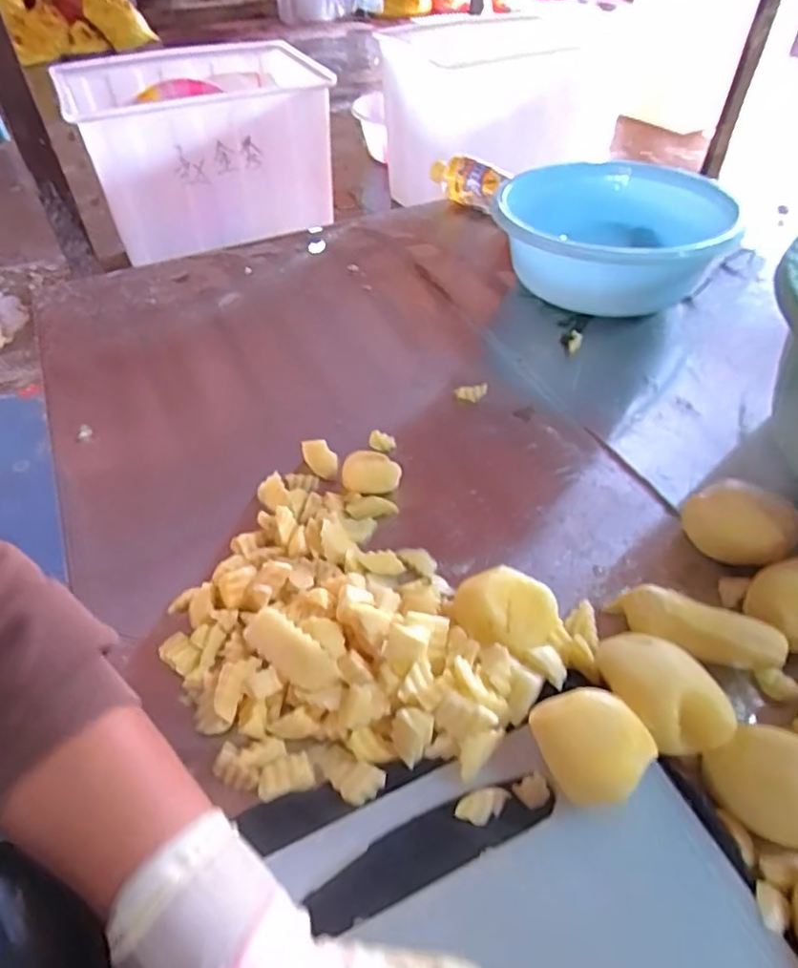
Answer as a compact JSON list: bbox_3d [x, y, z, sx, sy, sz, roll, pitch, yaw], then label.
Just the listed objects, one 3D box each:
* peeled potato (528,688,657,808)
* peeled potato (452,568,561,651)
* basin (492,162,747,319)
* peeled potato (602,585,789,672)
[{"bbox_3d":[0.103,0.145,0.331,0.048,0.046,0.057,-24,52,-20],"label":"peeled potato"},{"bbox_3d":[0.072,0.086,0.407,0.068,0.034,0.054,7,48,7],"label":"peeled potato"},{"bbox_3d":[0.243,-0.271,0.699,0.234,0.113,0.237,0,47,0],"label":"basin"},{"bbox_3d":[0.195,0.096,0.398,0.100,0.039,0.033,19,50,17],"label":"peeled potato"}]

